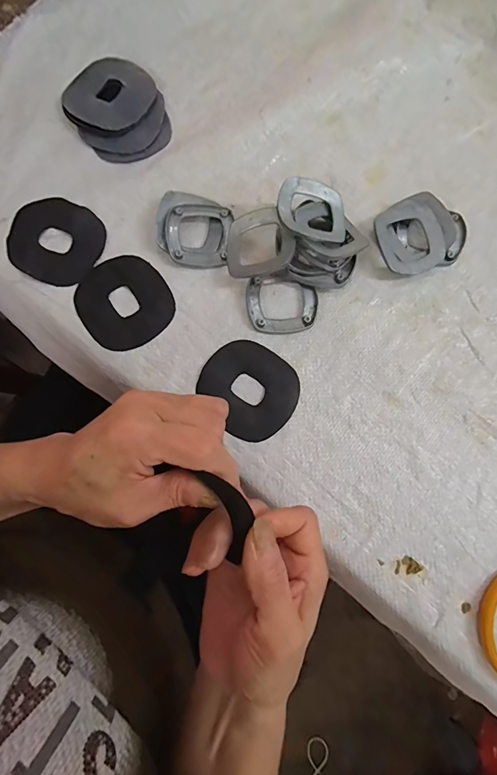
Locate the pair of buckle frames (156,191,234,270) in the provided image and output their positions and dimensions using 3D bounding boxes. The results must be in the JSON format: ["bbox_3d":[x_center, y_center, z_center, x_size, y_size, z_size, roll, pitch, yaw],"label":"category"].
[{"bbox_3d":[-0.048,-0.144,0.351,0.063,0.014,0.072,5,80,0],"label":"pair of buckle frames"}]

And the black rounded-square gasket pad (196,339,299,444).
[{"bbox_3d":[0.002,0.000,0.331,0.080,0.004,0.073,43,82,6],"label":"black rounded-square gasket pad"}]

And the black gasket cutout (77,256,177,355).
[{"bbox_3d":[-0.108,-0.074,0.342,0.076,0.004,0.080,-37,83,-7],"label":"black gasket cutout"}]

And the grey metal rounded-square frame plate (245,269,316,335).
[{"bbox_3d":[0.029,-0.074,0.344,0.060,0.006,0.056,-10,80,-3],"label":"grey metal rounded-square frame plate"}]

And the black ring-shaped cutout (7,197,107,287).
[{"bbox_3d":[-0.170,-0.129,0.348,0.080,0.005,0.074,0,80,-1],"label":"black ring-shaped cutout"}]

